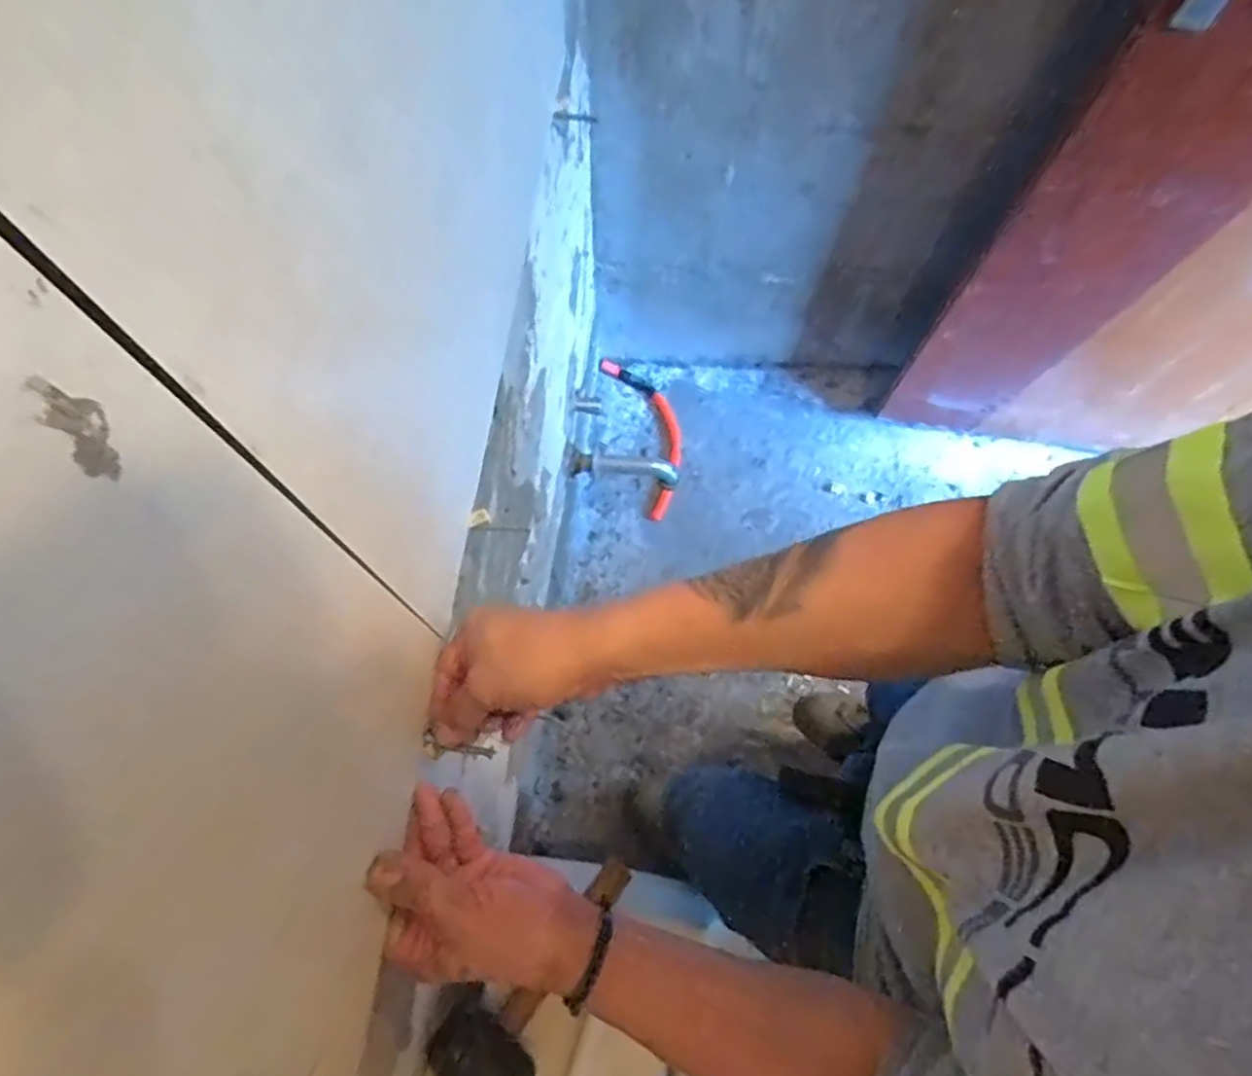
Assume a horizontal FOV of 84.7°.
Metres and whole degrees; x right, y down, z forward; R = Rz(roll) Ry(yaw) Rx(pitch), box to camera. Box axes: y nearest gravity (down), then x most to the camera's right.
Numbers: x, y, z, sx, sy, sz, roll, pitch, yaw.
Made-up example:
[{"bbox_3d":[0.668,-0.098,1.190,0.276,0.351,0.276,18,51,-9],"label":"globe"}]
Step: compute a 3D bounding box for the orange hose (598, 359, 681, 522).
[{"bbox_3d":[0.061,-0.238,1.597,0.139,0.071,0.390,-17,70,-8],"label":"orange hose"}]

